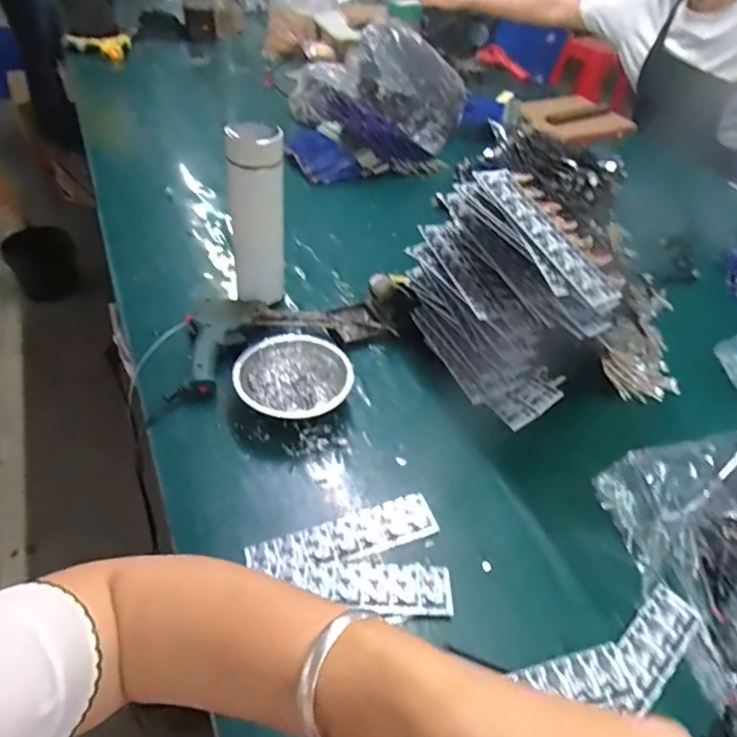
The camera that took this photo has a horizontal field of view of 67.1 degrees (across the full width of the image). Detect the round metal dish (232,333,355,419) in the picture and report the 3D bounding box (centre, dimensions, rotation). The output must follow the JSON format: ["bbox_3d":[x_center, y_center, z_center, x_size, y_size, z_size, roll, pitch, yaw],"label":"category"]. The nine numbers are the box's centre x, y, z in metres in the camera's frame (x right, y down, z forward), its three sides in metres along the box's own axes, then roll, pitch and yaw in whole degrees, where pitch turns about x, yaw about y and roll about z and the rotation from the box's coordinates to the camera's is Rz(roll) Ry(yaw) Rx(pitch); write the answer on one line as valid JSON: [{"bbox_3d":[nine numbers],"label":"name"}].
[{"bbox_3d":[-0.081,0.009,0.639,0.126,0.032,0.112,15,45,10],"label":"round metal dish"}]

